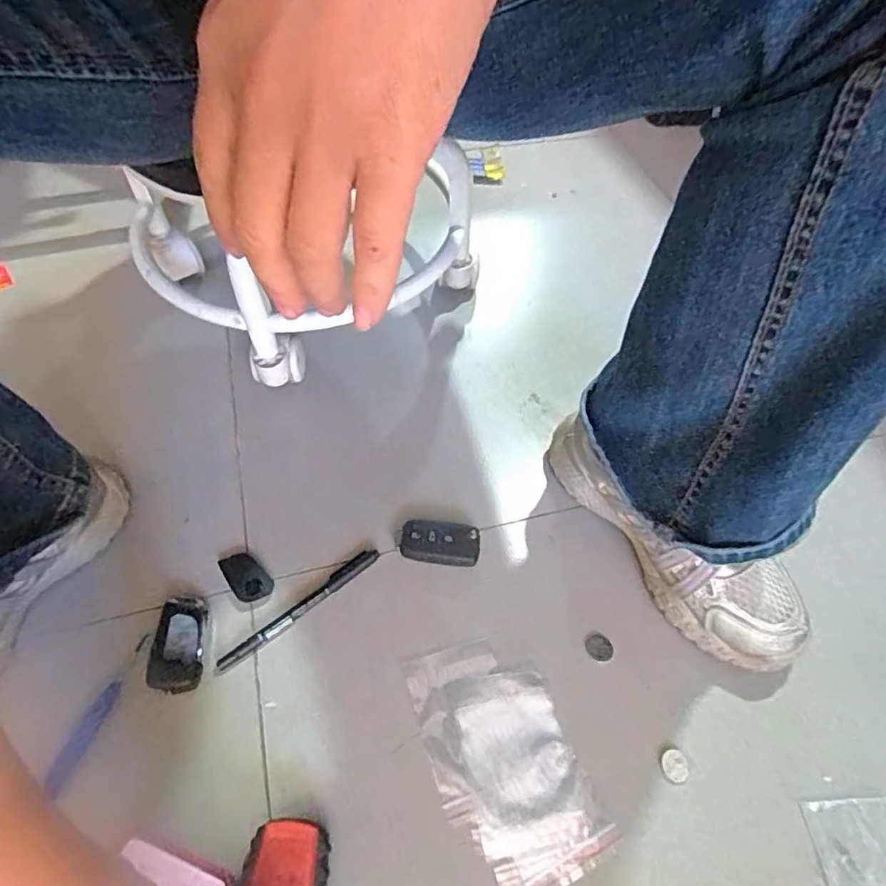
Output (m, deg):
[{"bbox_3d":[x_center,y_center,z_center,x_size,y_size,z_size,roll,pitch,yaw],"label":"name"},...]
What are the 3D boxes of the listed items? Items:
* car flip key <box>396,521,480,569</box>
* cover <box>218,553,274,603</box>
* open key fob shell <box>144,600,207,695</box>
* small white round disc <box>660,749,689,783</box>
[{"bbox_3d":[-0.004,0.082,0.467,0.065,0.016,0.035,5,54,1],"label":"car flip key"},{"bbox_3d":[-0.156,0.106,0.450,0.028,0.004,0.047,-37,63,-25],"label":"cover"},{"bbox_3d":[-0.193,0.145,0.414,0.033,0.015,0.068,-9,55,-8],"label":"open key fob shell"},{"bbox_3d":[0.156,0.217,0.384,0.017,0.004,0.019,-20,57,-16],"label":"small white round disc"}]

